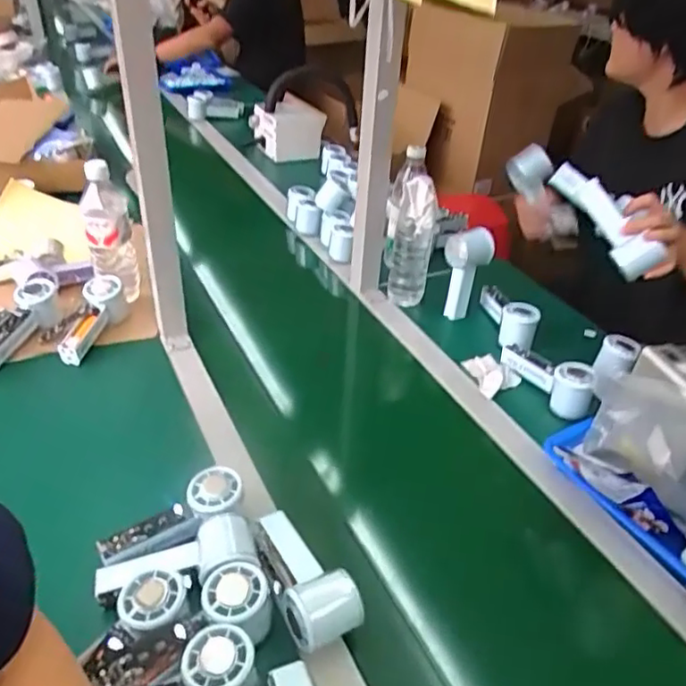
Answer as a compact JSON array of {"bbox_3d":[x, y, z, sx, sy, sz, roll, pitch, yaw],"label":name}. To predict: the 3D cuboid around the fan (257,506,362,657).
[{"bbox_3d":[-0.040,0.229,0.592,0.074,0.054,0.127,-20,41,-28],"label":"fan"}]

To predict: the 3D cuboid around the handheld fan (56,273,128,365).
[{"bbox_3d":[-0.375,-0.035,0.921,0.058,0.049,0.160,7,52,6],"label":"handheld fan"}]

